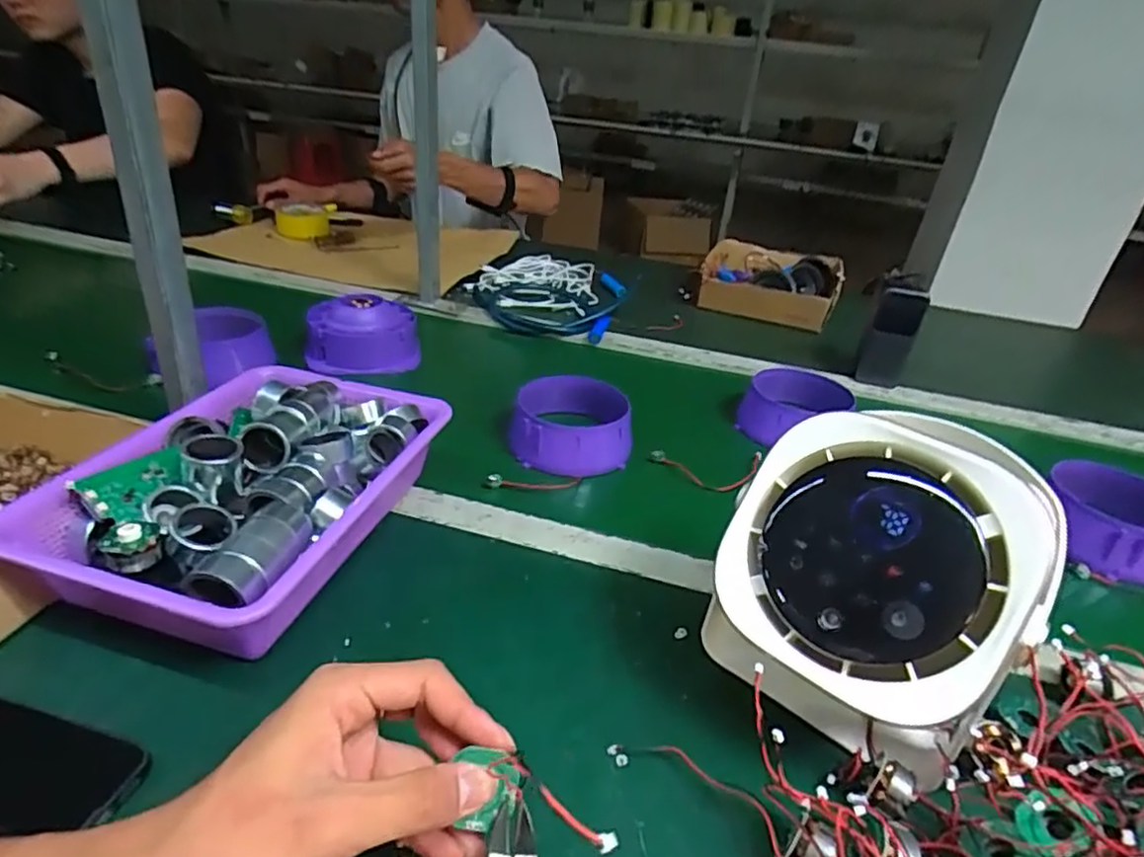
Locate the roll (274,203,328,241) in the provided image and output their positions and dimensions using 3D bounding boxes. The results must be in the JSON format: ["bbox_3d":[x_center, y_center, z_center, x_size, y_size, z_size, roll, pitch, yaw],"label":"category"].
[{"bbox_3d":[-0.455,-0.353,1.093,0.084,0.048,0.079,-8,34,-22],"label":"roll"}]

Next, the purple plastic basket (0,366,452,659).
[{"bbox_3d":[-0.235,0.039,0.478,0.194,0.068,0.266,11,31,9],"label":"purple plastic basket"}]

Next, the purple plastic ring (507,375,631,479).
[{"bbox_3d":[-0.002,-0.001,0.660,0.119,0.062,0.101,2,31,-6],"label":"purple plastic ring"}]

